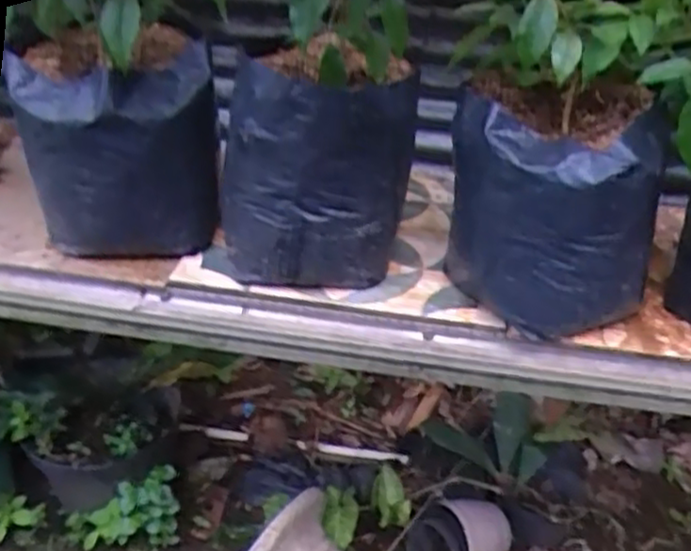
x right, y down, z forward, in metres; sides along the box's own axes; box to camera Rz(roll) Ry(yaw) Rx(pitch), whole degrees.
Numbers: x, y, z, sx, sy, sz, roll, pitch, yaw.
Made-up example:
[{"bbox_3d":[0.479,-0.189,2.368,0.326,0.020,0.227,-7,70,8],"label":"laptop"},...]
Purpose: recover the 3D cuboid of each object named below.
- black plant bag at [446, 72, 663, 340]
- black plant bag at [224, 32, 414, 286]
[{"bbox_3d":[0.224,-0.077,0.838,0.218,0.205,0.198,9,34,2],"label":"black plant bag"},{"bbox_3d":[-0.032,-0.139,0.875,0.199,0.222,0.199,6,34,-2],"label":"black plant bag"}]

